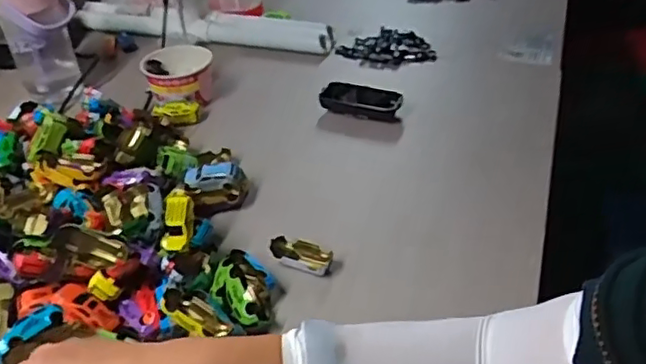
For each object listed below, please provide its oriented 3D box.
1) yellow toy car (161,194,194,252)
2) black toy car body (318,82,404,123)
[{"bbox_3d":[-0.142,0.040,0.597,0.029,0.026,0.059,-5,52,-1],"label":"yellow toy car"},{"bbox_3d":[0.049,-0.108,0.814,0.114,0.042,0.028,9,39,17],"label":"black toy car body"}]

